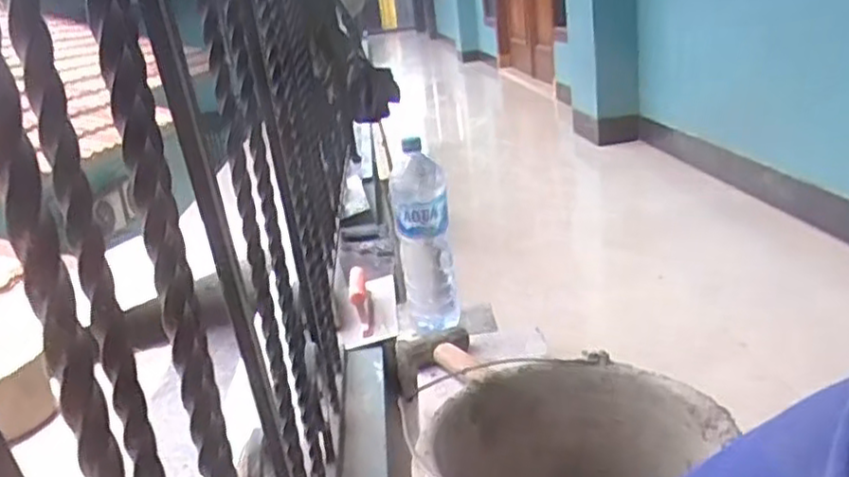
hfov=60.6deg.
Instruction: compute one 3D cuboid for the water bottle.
[{"bbox_3d":[0.001,0.011,1.153,0.088,0.303,0.089,-8,19,0],"label":"water bottle"}]

